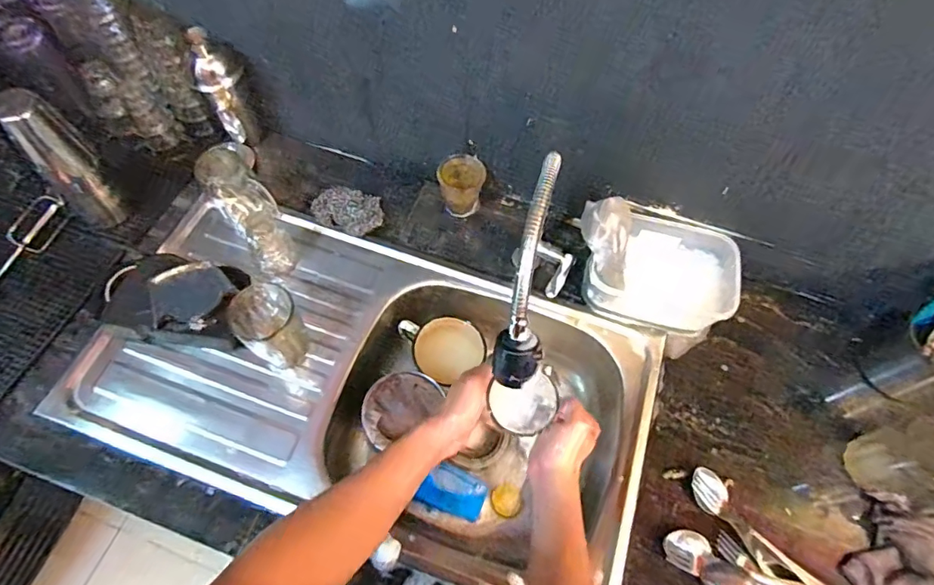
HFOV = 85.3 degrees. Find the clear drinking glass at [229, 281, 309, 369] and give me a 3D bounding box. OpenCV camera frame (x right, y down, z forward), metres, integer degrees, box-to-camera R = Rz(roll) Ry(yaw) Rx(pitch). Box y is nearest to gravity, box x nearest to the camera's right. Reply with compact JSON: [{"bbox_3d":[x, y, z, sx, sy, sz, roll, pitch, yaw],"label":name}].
[{"bbox_3d":[-0.258,0.047,0.672,0.080,0.104,0.090,-38,70,-19],"label":"clear drinking glass"}]

